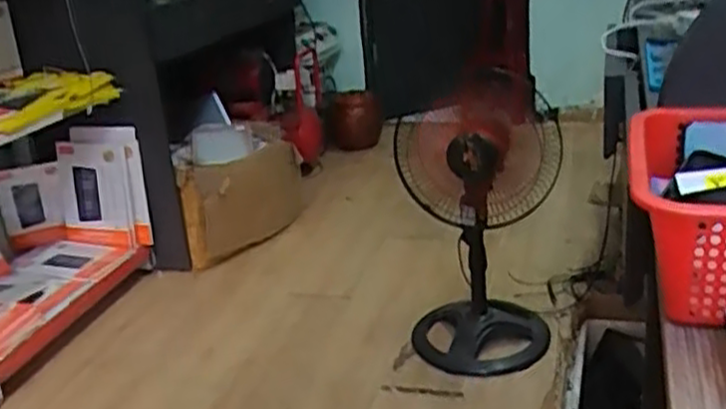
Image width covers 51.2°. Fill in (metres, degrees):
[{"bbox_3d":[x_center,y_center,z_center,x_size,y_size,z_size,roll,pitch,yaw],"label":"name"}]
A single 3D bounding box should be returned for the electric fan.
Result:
[{"bbox_3d":[0.261,0.077,1.684,0.339,0.569,0.262,-2,22,8],"label":"electric fan"}]

